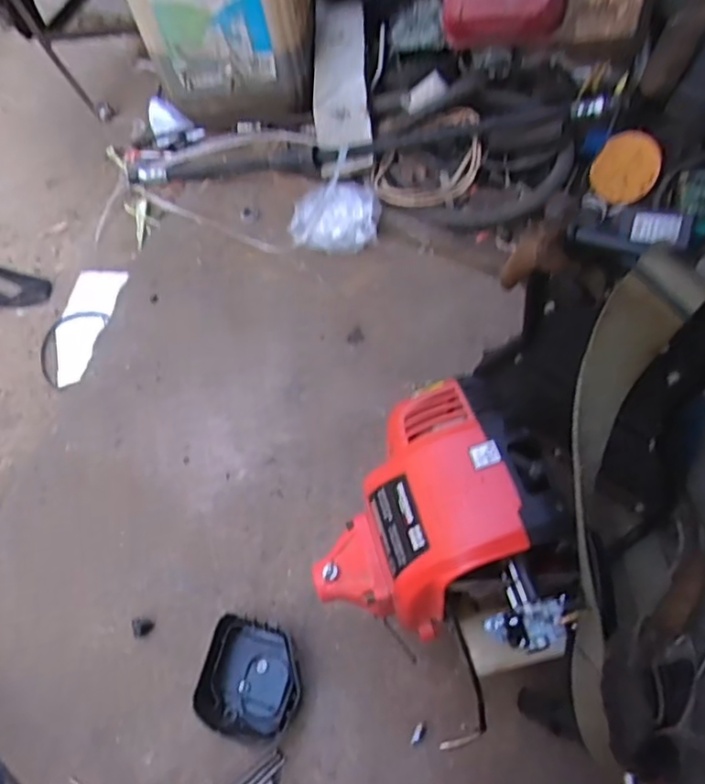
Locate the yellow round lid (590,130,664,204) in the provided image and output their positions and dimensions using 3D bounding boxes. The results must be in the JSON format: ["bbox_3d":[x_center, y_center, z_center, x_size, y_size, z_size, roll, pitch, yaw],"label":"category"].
[{"bbox_3d":[0.433,-0.355,0.972,0.021,0.104,0.097,-4,39,-49],"label":"yellow round lid"}]

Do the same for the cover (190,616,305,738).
[{"bbox_3d":[-0.111,0.318,0.686,0.107,0.037,0.113,8,61,7],"label":"cover"}]

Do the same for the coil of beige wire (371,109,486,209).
[{"bbox_3d":[0.126,-0.374,0.998,0.196,0.064,0.122,-22,62,-9],"label":"coil of beige wire"}]

